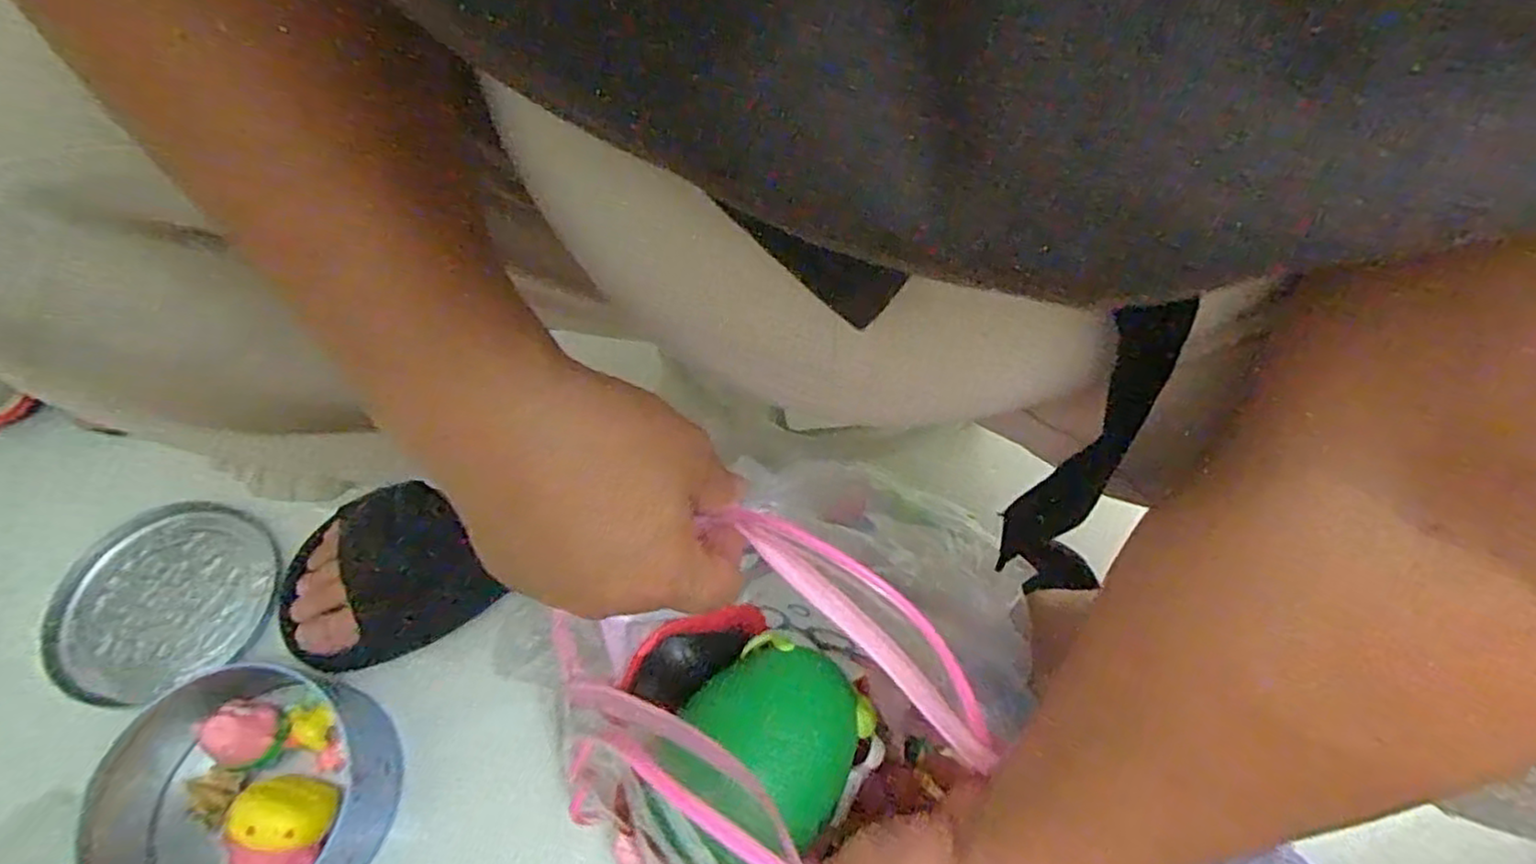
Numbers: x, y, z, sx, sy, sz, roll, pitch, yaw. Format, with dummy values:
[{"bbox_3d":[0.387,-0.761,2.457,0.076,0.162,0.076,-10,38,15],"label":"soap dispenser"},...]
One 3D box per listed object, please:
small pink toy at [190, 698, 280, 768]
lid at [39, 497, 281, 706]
[{"bbox_3d":[-0.306,0.176,0.418,0.032,0.036,0.034,1,63,-3],"label":"small pink toy"},{"bbox_3d":[-0.402,0.113,0.481,0.141,0.019,0.128,27,64,10],"label":"lid"}]

